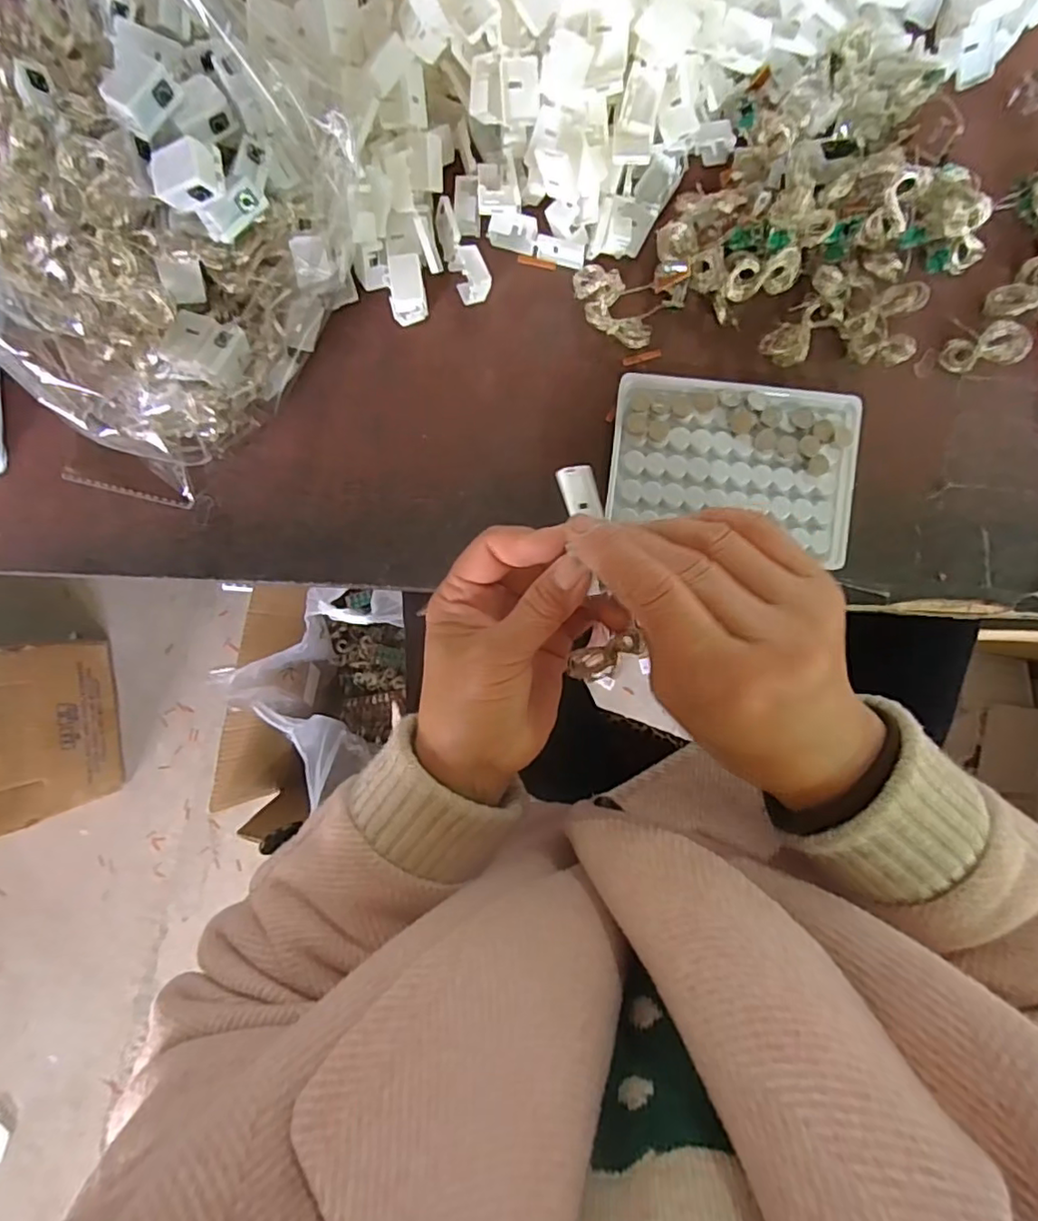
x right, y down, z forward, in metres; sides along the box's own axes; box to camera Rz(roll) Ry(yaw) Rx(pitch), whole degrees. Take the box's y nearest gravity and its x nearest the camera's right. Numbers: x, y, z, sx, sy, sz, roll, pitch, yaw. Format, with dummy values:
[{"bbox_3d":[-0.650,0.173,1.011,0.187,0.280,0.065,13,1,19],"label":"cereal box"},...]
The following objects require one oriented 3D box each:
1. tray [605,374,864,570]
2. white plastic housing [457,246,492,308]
[{"bbox_3d":[0.117,-0.081,0.327,0.129,0.014,0.084,8,89,2],"label":"tray"},{"bbox_3d":[-0.025,-0.188,0.334,0.018,0.017,0.026,-8,89,2],"label":"white plastic housing"}]

